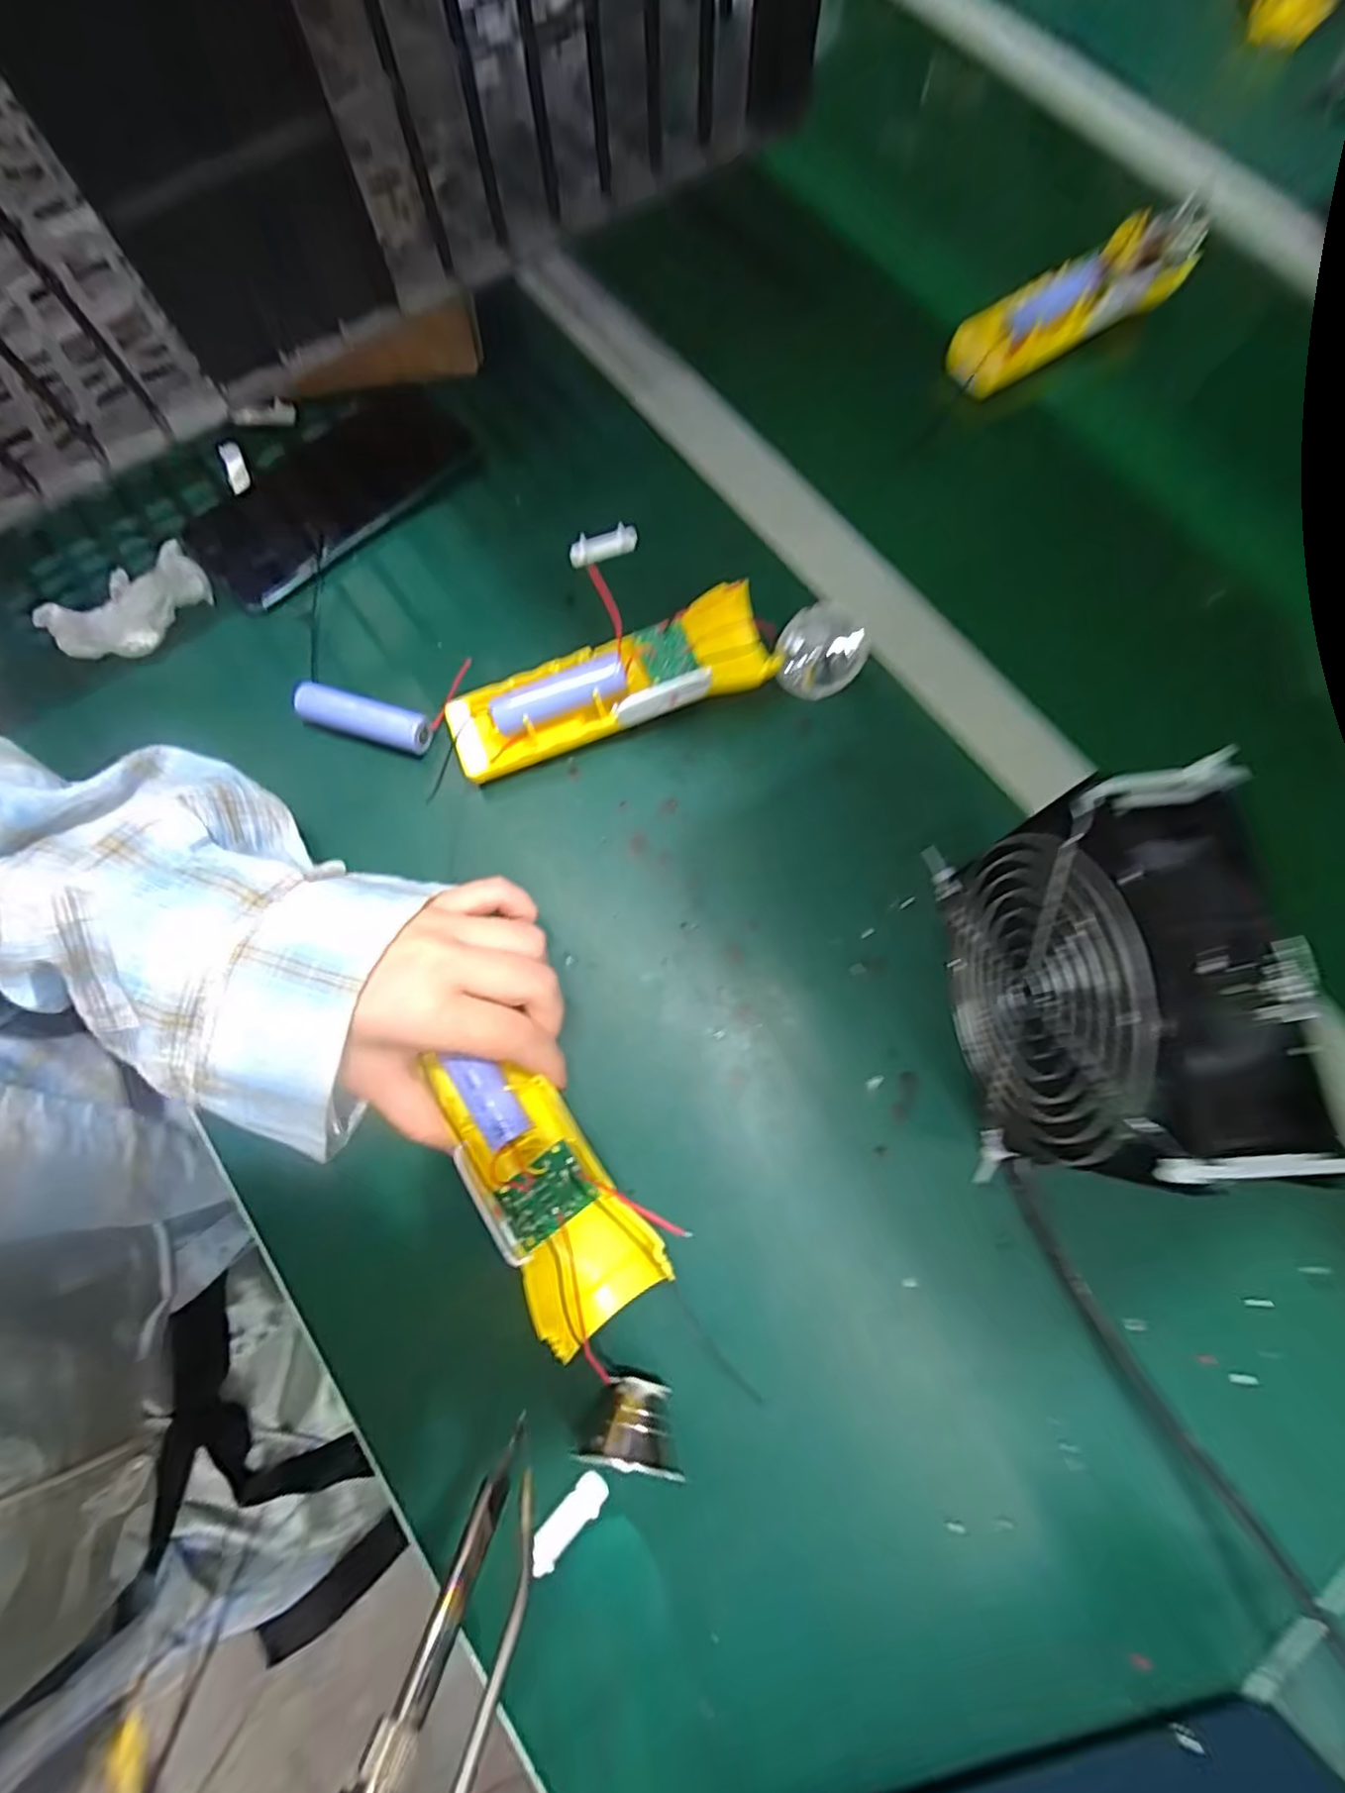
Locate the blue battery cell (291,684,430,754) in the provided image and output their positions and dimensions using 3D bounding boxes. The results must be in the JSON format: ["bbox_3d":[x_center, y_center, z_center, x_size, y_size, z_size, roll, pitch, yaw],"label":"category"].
[{"bbox_3d":[-0.155,-0.088,0.320,0.069,0.022,0.016,17,74,4],"label":"blue battery cell"}]

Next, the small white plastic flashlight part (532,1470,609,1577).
[{"bbox_3d":[-0.039,0.233,0.236,0.011,0.006,0.034,43,77,11],"label":"small white plastic flashlight part"}]

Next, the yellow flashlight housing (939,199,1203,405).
[{"bbox_3d":[0.268,-0.390,0.410,0.201,0.029,0.048,-33,77,-10],"label":"yellow flashlight housing"}]

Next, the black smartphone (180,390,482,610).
[{"bbox_3d":[-0.192,-0.230,0.361,0.163,0.011,0.083,-39,78,-11],"label":"black smartphone"}]

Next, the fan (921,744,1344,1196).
[{"bbox_3d":[0.145,0.035,0.228,0.056,0.130,0.125,-2,74,-2],"label":"fan"}]

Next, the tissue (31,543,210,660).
[{"bbox_3d":[-0.282,-0.149,0.329,0.079,0.026,0.047,-38,78,-11],"label":"tissue"}]

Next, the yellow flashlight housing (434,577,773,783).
[{"bbox_3d":[-0.031,-0.104,0.317,0.160,0.034,0.048,-19,75,-7],"label":"yellow flashlight housing"}]

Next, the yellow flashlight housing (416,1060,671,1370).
[{"bbox_3d":[-0.051,0.111,0.247,0.049,0.034,0.116,-33,88,-10],"label":"yellow flashlight housing"}]

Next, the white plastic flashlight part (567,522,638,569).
[{"bbox_3d":[-0.039,-0.197,0.356,0.039,0.014,0.008,-20,75,-7],"label":"white plastic flashlight part"}]

